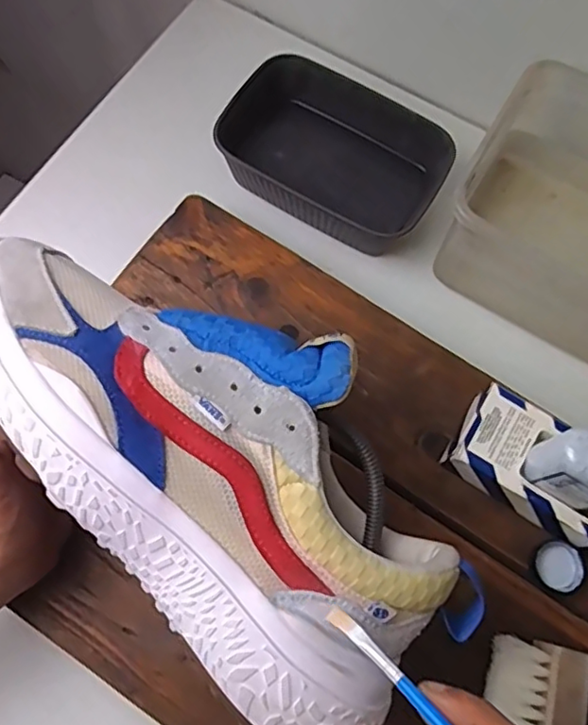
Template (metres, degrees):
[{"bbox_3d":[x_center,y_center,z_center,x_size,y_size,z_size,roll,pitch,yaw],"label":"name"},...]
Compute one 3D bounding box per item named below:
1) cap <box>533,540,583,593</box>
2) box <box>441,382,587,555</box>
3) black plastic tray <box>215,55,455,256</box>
[{"bbox_3d":[0.159,0.123,0.361,0.024,0.014,0.028,-2,72,-3],"label":"cap"},{"bbox_3d":[0.163,0.075,0.361,0.146,0.038,0.058,31,74,7],"label":"box"},{"bbox_3d":[0.028,-0.159,0.478,0.168,0.058,0.120,34,74,8],"label":"black plastic tray"}]

